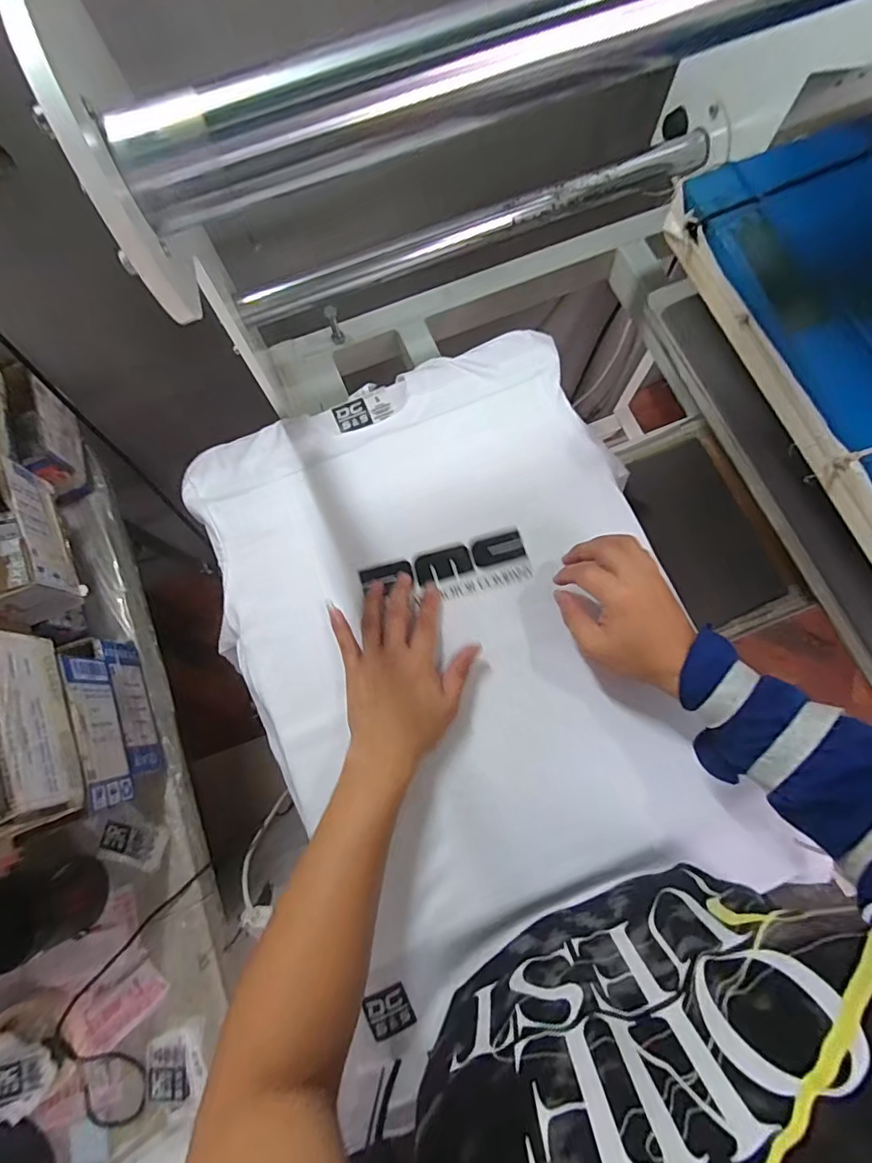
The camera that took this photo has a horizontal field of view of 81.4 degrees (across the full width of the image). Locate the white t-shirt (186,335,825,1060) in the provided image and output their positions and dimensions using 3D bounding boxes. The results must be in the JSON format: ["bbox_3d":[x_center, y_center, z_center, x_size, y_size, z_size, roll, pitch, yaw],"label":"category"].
[{"bbox_3d":[0.029,0.053,0.506,0.421,0.029,0.601,-22,77,-4],"label":"white t-shirt"}]

